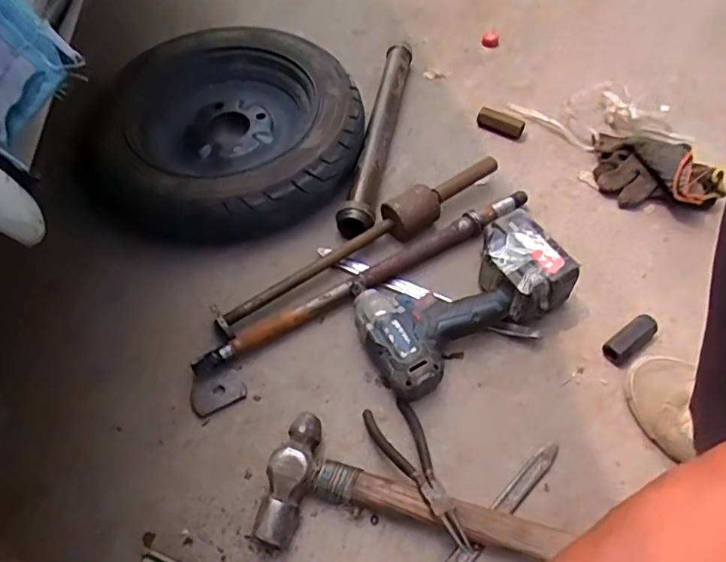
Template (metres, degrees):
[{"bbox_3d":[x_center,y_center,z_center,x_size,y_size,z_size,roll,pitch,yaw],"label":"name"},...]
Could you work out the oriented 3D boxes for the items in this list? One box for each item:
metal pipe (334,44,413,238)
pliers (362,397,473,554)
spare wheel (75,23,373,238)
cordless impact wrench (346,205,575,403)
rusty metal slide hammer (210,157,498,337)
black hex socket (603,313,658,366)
[{"bbox_3d":[0.026,-0.212,0.803,0.048,0.044,0.365,10,58,8],"label":"metal pipe"},{"bbox_3d":[0.050,0.187,0.548,0.054,0.026,0.155,-12,40,-15],"label":"pliers"},{"bbox_3d":[-0.184,-0.204,0.789,0.353,0.099,0.344,-1,57,1],"label":"spare wheel"},{"bbox_3d":[0.111,0.023,0.636,0.237,0.080,0.125,-27,60,-15],"label":"cordless impact wrench"},{"bbox_3d":[-0.001,-0.061,0.709,0.415,0.055,0.073,-28,60,-15],"label":"rusty metal slide hammer"},{"bbox_3d":[0.301,0.063,0.629,0.066,0.029,0.029,-39,63,-6],"label":"black hex socket"}]

